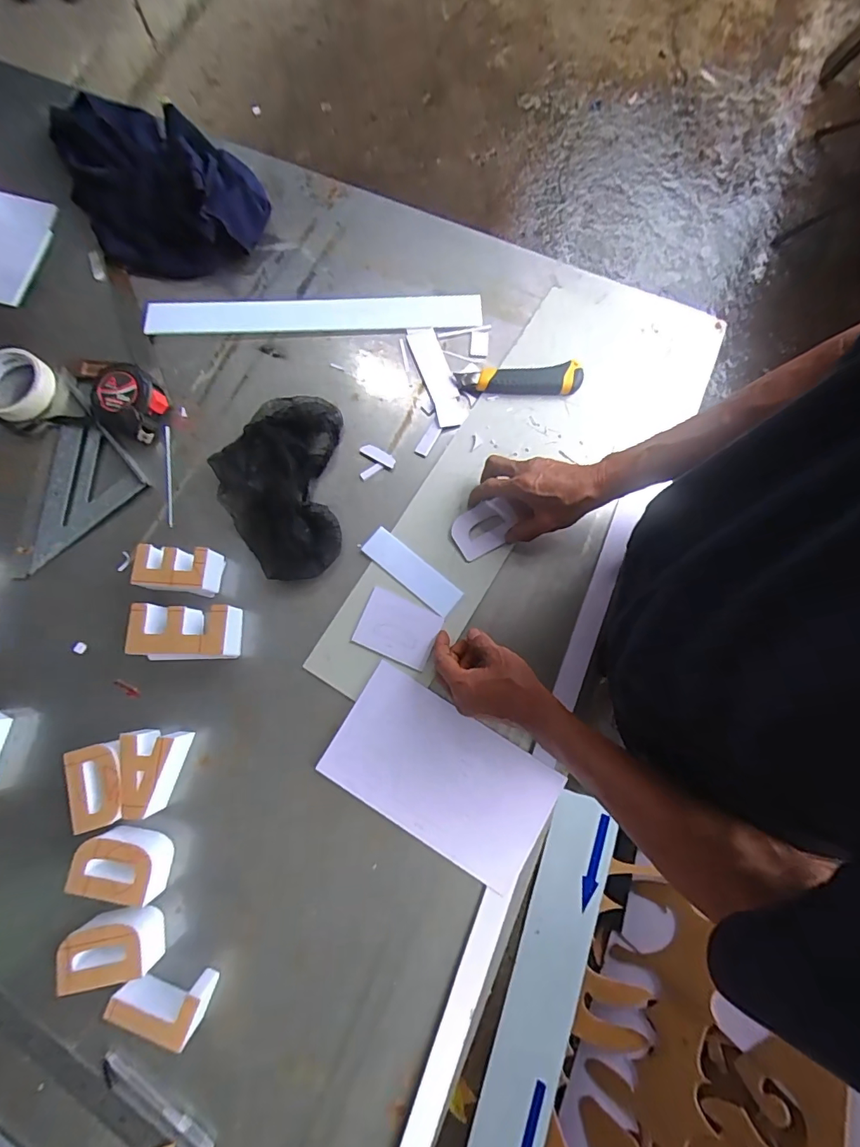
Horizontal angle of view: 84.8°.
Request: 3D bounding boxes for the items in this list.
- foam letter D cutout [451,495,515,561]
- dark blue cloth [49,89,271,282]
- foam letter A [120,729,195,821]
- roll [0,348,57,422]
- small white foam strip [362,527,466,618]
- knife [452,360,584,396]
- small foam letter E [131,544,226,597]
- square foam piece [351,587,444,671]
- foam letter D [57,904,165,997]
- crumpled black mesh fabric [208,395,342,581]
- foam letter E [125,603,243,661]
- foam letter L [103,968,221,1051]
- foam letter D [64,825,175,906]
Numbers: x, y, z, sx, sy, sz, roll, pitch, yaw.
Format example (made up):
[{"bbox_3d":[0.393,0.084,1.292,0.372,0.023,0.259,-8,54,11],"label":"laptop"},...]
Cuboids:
[{"bbox_3d":[0.064,-0.055,0.573,0.076,0.017,0.056,-27,79,-4],"label":"foam letter D cutout"},{"bbox_3d":[-0.392,-0.579,0.656,0.234,0.102,0.342,-31,80,-5],"label":"dark blue cloth"},{"bbox_3d":[-0.302,0.216,0.514,0.065,0.044,0.085,7,79,3],"label":"foam letter A"},{"bbox_3d":[-0.555,-0.251,0.629,0.111,0.030,0.093,34,81,7],"label":"roll"},{"bbox_3d":[-0.023,-0.002,0.576,0.131,0.004,0.040,39,82,8],"label":"small white foam strip"},{"bbox_3d":[0.117,-0.250,0.613,0.162,0.022,0.038,-4,78,0],"label":"knife"},{"bbox_3d":[-0.293,-0.005,0.556,0.092,0.045,0.052,5,79,2],"label":"small foam letter E"},{"bbox_3d":[-0.038,0.065,0.557,0.090,0.004,0.070,23,80,5],"label":"square foam piece"},{"bbox_3d":[-0.321,0.377,0.484,0.089,0.047,0.058,-13,79,-2],"label":"foam letter D"},{"bbox_3d":[-0.192,-0.113,0.586,0.154,0.042,0.244,-2,78,1],"label":"crumpled black mesh fabric"},{"bbox_3d":[-0.279,0.069,0.546,0.115,0.047,0.061,0,79,1],"label":"foam letter E"},{"bbox_3d":[-0.264,0.422,0.468,0.086,0.045,0.042,16,79,4],"label":"foam letter L"},{"bbox_3d":[-0.320,0.304,0.496,0.085,0.046,0.062,16,79,4],"label":"foam letter D"}]

